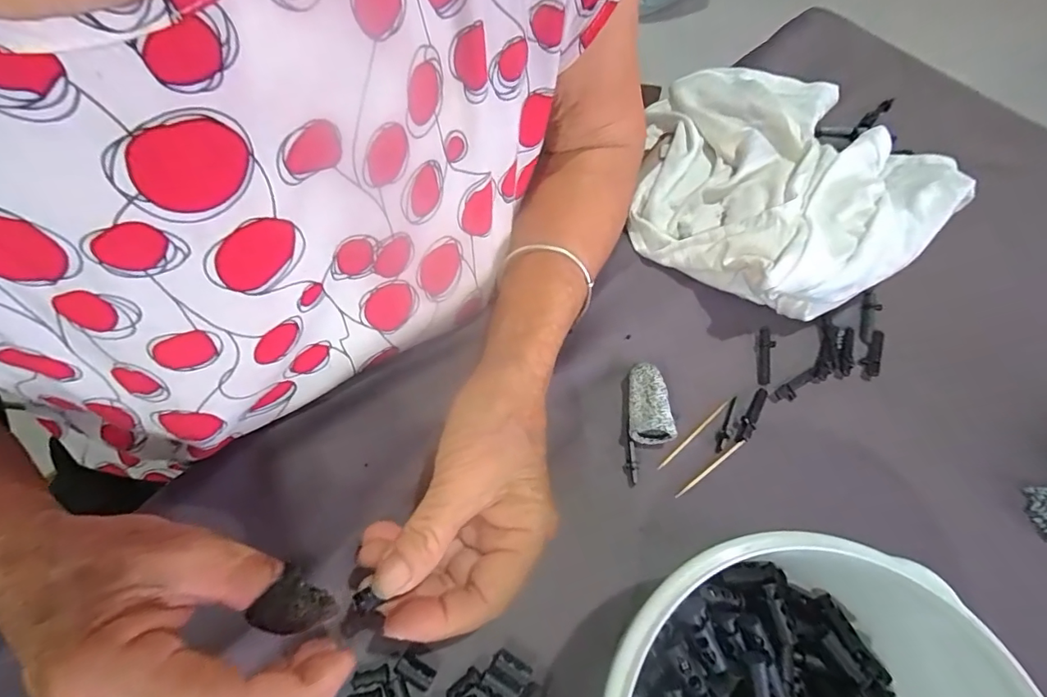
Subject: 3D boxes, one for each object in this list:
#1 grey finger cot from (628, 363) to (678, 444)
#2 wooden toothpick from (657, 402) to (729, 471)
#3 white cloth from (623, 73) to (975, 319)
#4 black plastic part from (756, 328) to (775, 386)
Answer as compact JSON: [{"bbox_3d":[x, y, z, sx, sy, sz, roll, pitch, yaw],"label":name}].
[{"bbox_3d":[0.073,0.031,0.289,0.023,0.020,0.046,0,64,0],"label":"grey finger cot"},{"bbox_3d":[0.100,0.051,0.291,0.059,0.005,0.004,-38,69,-17],"label":"wooden toothpick"},{"bbox_3d":[0.178,-0.129,0.350,0.207,0.055,0.213,41,71,18],"label":"white cloth"},{"bbox_3d":[0.152,0.004,0.310,0.010,0.004,0.039,12,64,6],"label":"black plastic part"}]

